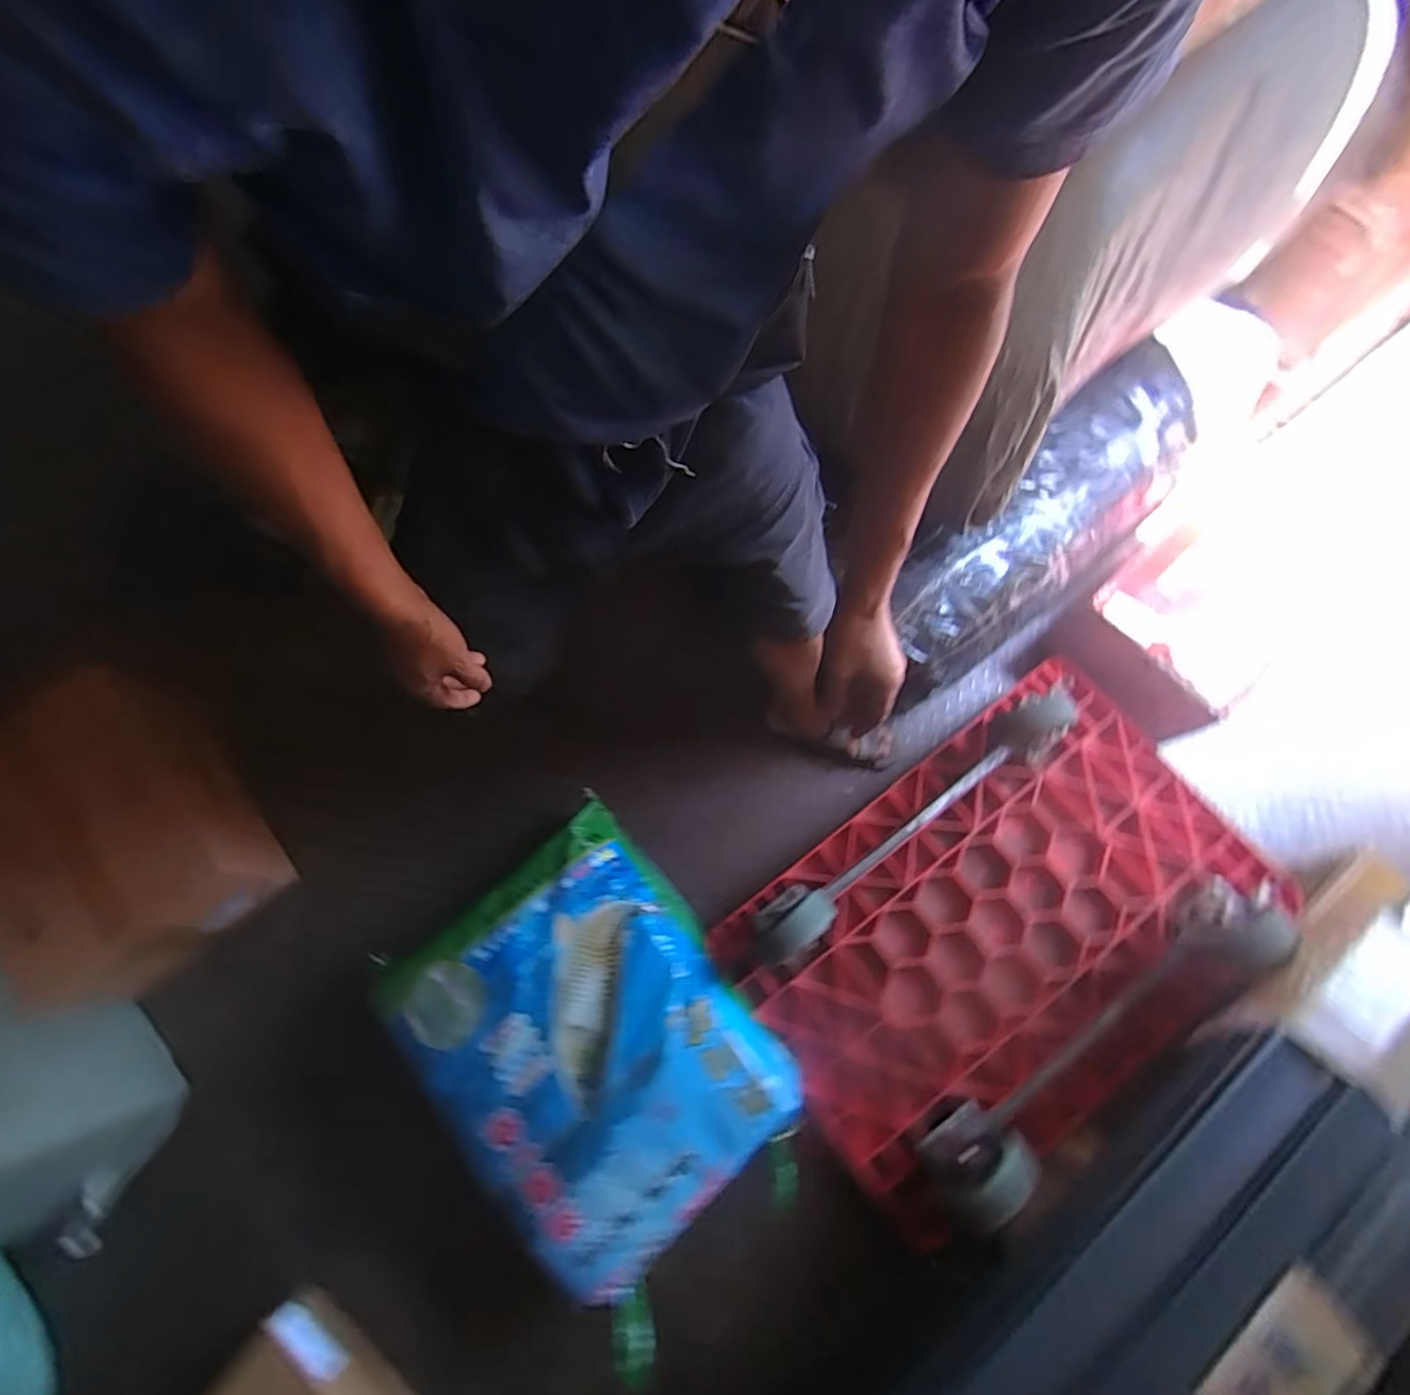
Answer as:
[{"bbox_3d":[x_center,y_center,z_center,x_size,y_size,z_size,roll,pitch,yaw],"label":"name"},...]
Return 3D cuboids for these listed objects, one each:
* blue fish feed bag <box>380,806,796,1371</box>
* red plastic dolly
[{"bbox_3d":[-0.165,0.578,1.041,0.473,0.109,0.686,-40,75,-14],"label":"blue fish feed bag"},{"bbox_3d":[0.526,0.382,1.128,0.917,0.201,0.576,-35,74,-12],"label":"red plastic dolly"}]

